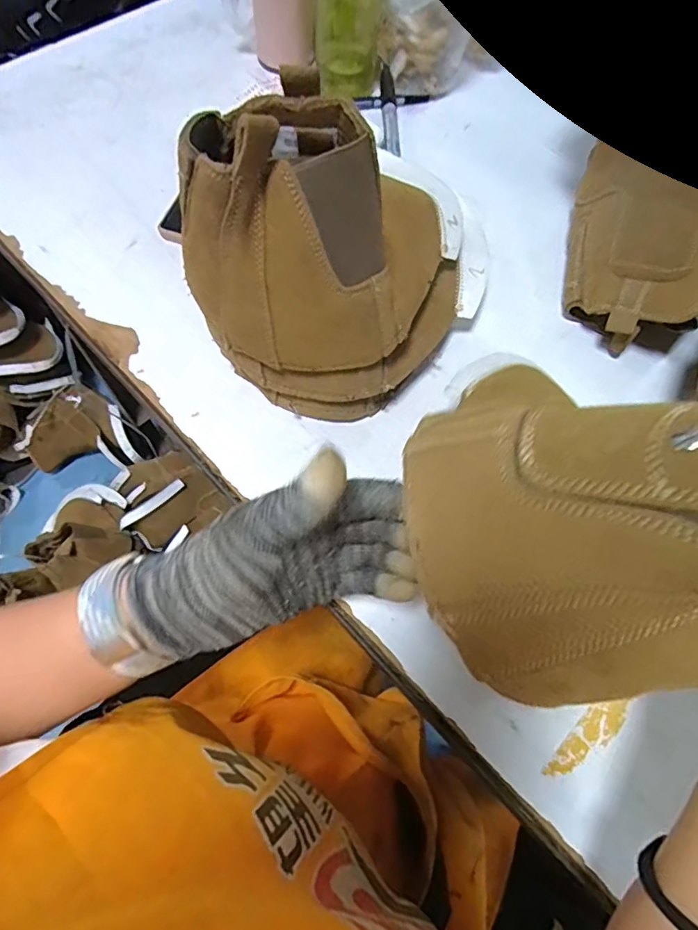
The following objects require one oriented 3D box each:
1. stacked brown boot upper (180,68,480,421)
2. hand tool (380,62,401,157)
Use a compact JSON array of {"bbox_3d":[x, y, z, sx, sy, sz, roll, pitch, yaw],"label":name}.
[{"bbox_3d":[0.008,-0.153,0.363,0.137,0.194,0.199,33,69,12],"label":"stacked brown boot upper"},{"bbox_3d":[0.042,-0.367,0.542,0.017,0.021,0.120,0,66,-2],"label":"hand tool"}]

